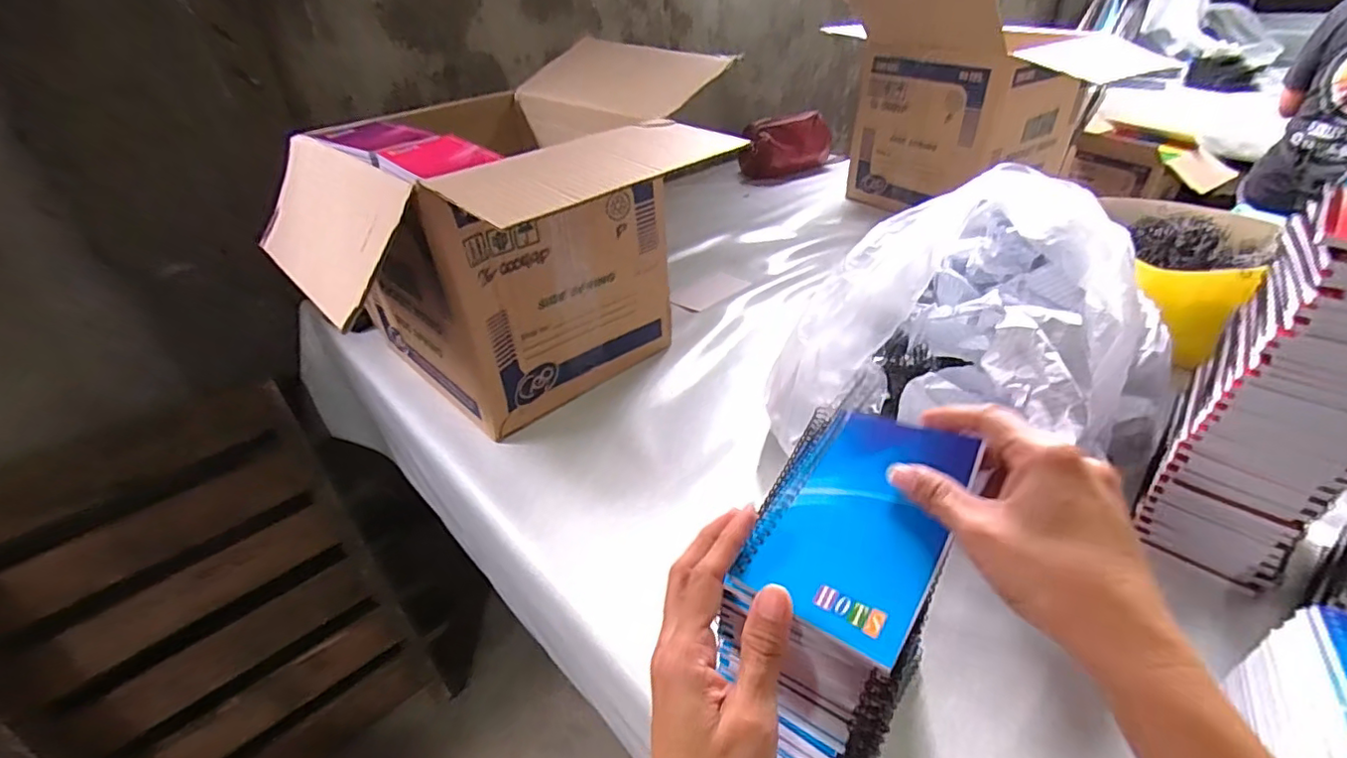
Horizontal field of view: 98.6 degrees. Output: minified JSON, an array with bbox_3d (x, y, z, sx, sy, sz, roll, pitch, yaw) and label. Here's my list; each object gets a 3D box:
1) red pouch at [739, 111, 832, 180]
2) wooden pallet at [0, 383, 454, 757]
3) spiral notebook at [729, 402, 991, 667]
[{"bbox_3d":[0.264,-0.537,1.343,0.217,0.117,0.082,-12,36,-11],"label":"red pouch"},{"bbox_3d":[-0.840,0.443,0.837,0.795,0.652,0.113,-29,22,-38],"label":"wooden pallet"},{"bbox_3d":[0.093,0.067,0.300,0.088,0.006,0.134,18,47,33],"label":"spiral notebook"}]

